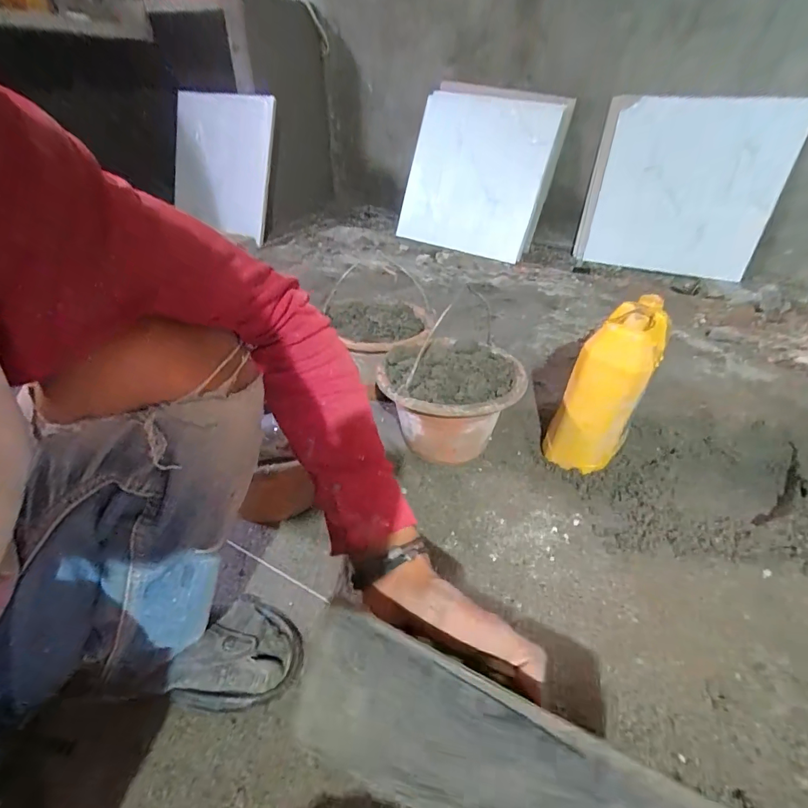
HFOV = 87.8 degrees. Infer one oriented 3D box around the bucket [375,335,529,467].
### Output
[{"bbox_3d":[0.083,0.005,0.779,0.234,0.180,0.234,11,37,13],"label":"bucket"}]

